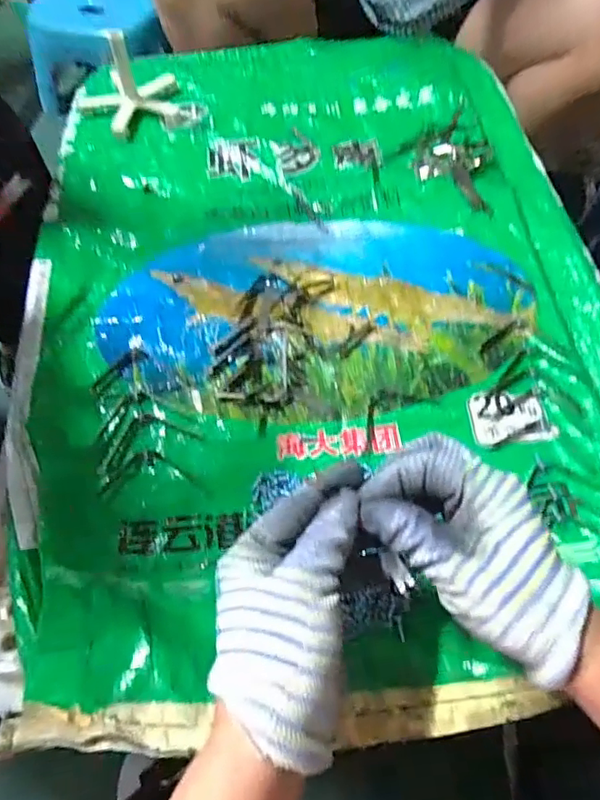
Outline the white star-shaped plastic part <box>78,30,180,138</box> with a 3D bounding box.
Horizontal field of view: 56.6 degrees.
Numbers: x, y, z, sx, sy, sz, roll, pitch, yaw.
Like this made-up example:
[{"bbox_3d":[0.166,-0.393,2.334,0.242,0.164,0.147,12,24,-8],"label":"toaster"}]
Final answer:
[{"bbox_3d":[-0.179,-0.331,0.582,0.104,0.072,0.095,-19,64,-11],"label":"white star-shaped plastic part"}]

